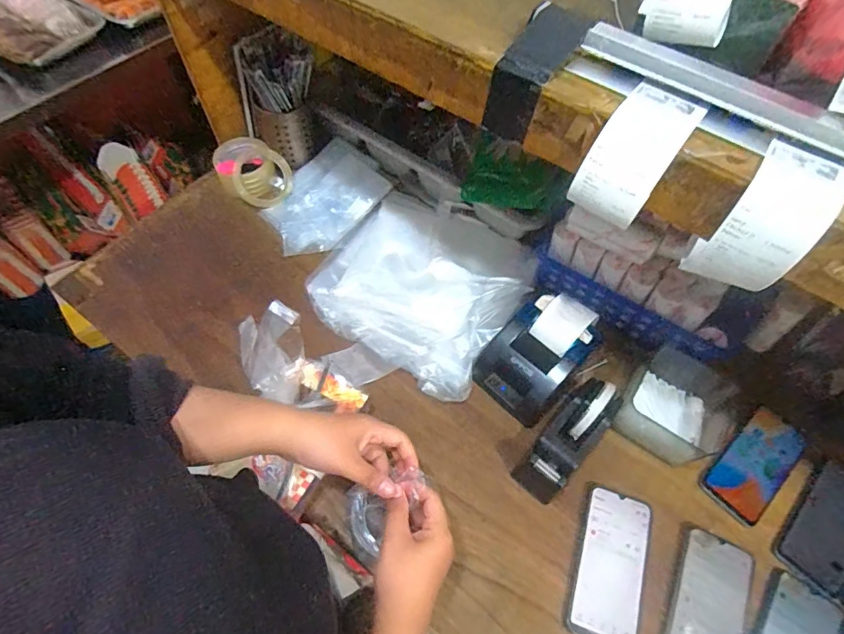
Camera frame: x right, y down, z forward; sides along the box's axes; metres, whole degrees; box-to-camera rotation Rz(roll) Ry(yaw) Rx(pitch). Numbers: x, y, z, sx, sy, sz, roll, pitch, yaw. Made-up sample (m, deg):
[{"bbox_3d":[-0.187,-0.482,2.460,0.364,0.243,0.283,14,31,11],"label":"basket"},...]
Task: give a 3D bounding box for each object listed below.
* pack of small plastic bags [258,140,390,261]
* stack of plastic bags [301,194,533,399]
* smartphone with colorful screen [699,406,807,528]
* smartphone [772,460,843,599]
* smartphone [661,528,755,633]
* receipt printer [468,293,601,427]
[{"bbox_3d":[-0.174,-0.213,0.828,0.165,0.022,0.234,32,64,15],"label":"pack of small plastic bags"},{"bbox_3d":[0.000,-0.064,0.734,0.311,0.042,0.289,33,64,16],"label":"stack of plastic bags"},{"bbox_3d":[0.447,0.193,0.622,0.164,0.005,0.078,-37,68,-21],"label":"smartphone with colorful screen"},{"bbox_3d":[0.517,0.264,0.586,0.168,0.010,0.080,-36,67,-20],"label":"smartphone"},{"bbox_3d":[0.332,0.339,0.539,0.078,0.008,0.167,28,63,13],"label":"smartphone"},{"bbox_3d":[0.160,0.054,0.652,0.116,0.102,0.158,39,66,19],"label":"receipt printer"}]

